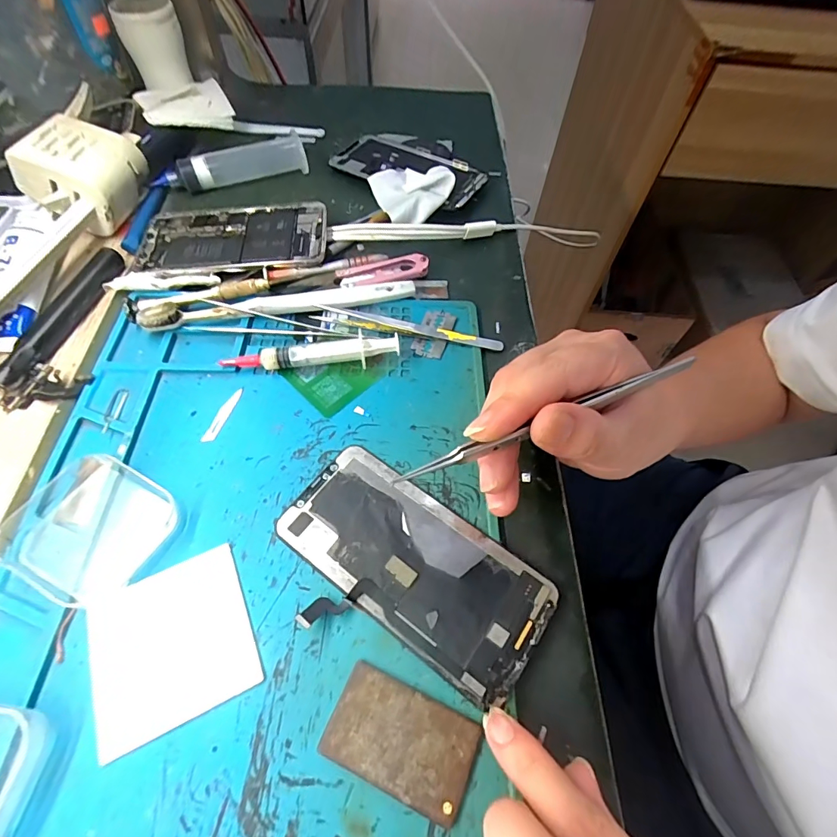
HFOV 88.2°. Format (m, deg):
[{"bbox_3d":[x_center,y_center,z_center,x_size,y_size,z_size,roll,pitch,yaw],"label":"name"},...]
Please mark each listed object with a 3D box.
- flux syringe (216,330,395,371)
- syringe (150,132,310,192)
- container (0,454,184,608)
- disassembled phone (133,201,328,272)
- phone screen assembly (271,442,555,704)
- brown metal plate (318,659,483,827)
[{"bbox_3d":[-0.068,-0.042,0.280,0.110,0.015,0.018,-4,59,-5],"label":"flux syringe"},{"bbox_3d":[-0.165,-0.223,0.379,0.126,0.027,0.023,-17,61,-12],"label":"syringe"},{"bbox_3d":[-0.165,0.054,0.219,0.067,0.017,0.064,25,61,12],"label":"container"},{"bbox_3d":[-0.143,-0.141,0.335,0.141,0.011,0.070,-3,59,-4],"label":"disassembled phone"},{"bbox_3d":[-0.007,0.075,0.218,0.139,0.004,0.076,32,63,17],"label":"phone screen assembly"},{"bbox_3d":[-0.007,0.135,0.183,0.061,0.004,0.037,22,60,10],"label":"brown metal plate"}]

